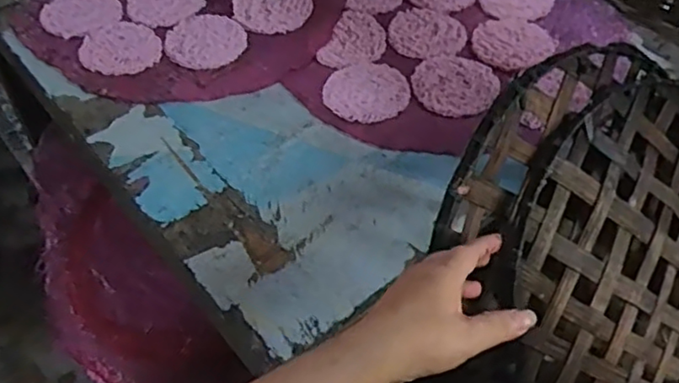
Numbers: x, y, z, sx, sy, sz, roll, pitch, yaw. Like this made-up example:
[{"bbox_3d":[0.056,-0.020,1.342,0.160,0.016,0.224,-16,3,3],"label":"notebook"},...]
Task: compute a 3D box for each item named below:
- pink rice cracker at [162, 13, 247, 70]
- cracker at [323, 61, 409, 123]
[{"bbox_3d":[-0.136,-0.155,0.647,0.078,0.013,0.078,-5,47,-9],"label":"pink rice cracker"},{"bbox_3d":[0.026,-0.094,0.594,0.076,0.009,0.082,2,47,-2],"label":"cracker"}]

